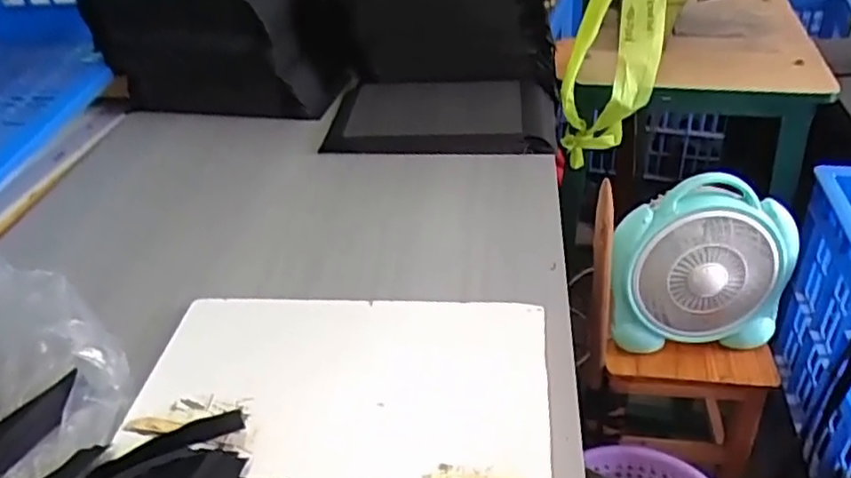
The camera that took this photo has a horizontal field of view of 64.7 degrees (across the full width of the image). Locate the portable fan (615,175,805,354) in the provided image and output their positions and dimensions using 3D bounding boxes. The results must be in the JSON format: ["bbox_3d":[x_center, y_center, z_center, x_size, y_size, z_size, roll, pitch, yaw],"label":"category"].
[{"bbox_3d":[0.365,0.034,0.904,0.241,0.224,0.101,-3,36,2],"label":"portable fan"}]

